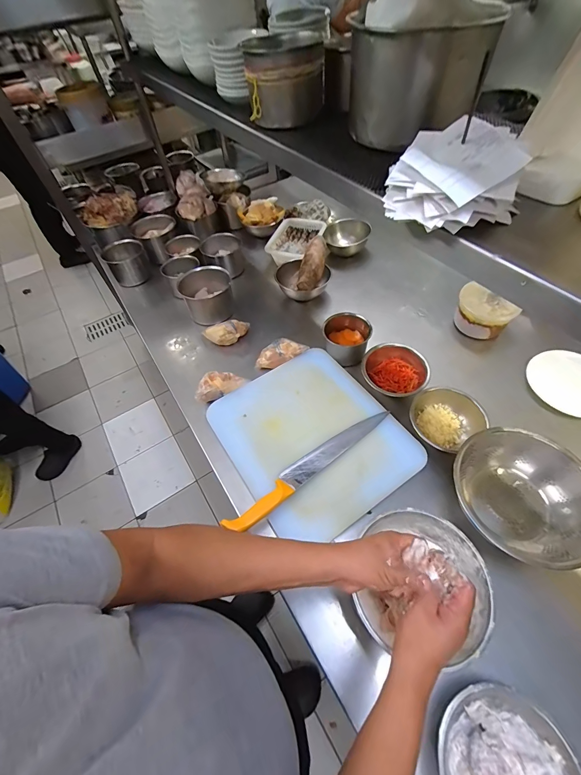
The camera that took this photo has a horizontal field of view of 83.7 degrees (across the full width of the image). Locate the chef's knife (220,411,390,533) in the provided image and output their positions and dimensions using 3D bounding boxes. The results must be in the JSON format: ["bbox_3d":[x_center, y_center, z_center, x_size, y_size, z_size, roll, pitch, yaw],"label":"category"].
[{"bbox_3d":[0.046,0.153,0.657,0.392,0.021,0.045,-34,59,-19],"label":"chef's knife"}]

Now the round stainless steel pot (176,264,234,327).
[{"bbox_3d":[-0.248,-0.279,1.006,0.150,0.117,0.167,-26,56,-14],"label":"round stainless steel pot"}]

